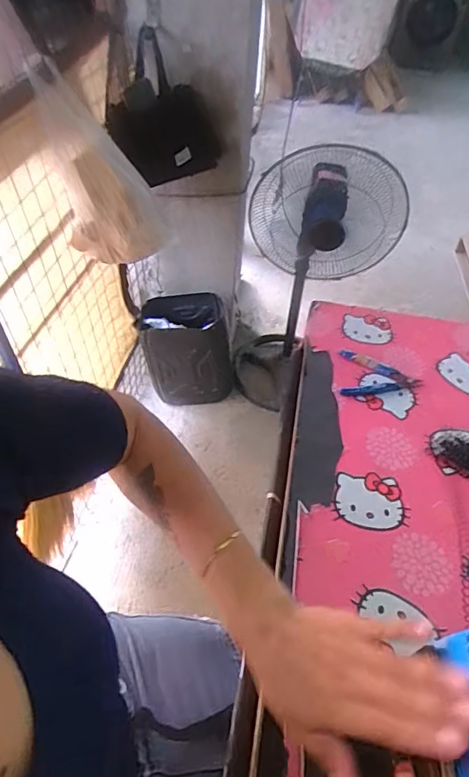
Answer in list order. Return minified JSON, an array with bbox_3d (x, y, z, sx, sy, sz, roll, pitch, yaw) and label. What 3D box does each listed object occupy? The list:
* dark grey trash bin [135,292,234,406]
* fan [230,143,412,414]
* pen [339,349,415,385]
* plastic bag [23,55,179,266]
[{"bbox_3d":[-0.165,-0.143,1.648,0.304,0.342,0.242,1,48,-2],"label":"dark grey trash bin"},{"bbox_3d":[0.237,-0.361,1.531,0.420,0.848,0.428,2,48,-2],"label":"fan"},{"bbox_3d":[0.206,-0.031,0.684,0.109,0.014,0.017,24,52,18],"label":"pen"},{"bbox_3d":[-0.270,-0.449,0.979,0.266,0.362,0.136,11,49,7],"label":"plastic bag"}]

